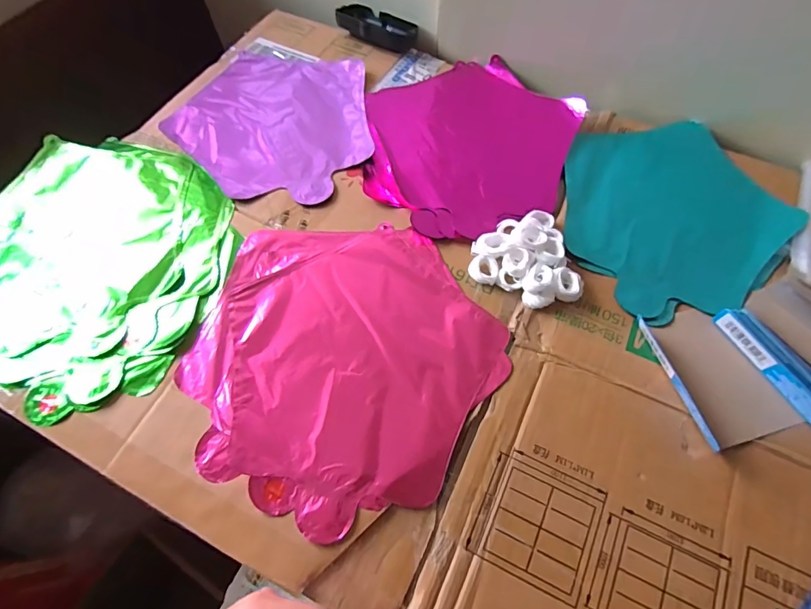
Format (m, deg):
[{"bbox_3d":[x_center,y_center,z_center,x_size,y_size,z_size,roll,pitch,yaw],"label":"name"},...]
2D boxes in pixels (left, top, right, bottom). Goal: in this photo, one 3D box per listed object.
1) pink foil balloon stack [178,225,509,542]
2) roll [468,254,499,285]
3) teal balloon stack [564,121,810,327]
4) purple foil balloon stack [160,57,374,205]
[{"bbox_3d":[-0.056,0.041,0.380,0.252,0.009,0.255,23,65,12],"label":"pink foil balloon stack"},{"bbox_3d":[0.072,-0.032,0.405,0.027,0.011,0.025,0,63,1],"label":"roll"},{"bbox_3d":[0.260,-0.096,0.442,0.222,0.009,0.216,-26,65,-12],"label":"teal balloon stack"},{"bbox_3d":[-0.153,-0.208,0.502,0.225,0.009,0.219,3,63,2],"label":"purple foil balloon stack"}]

